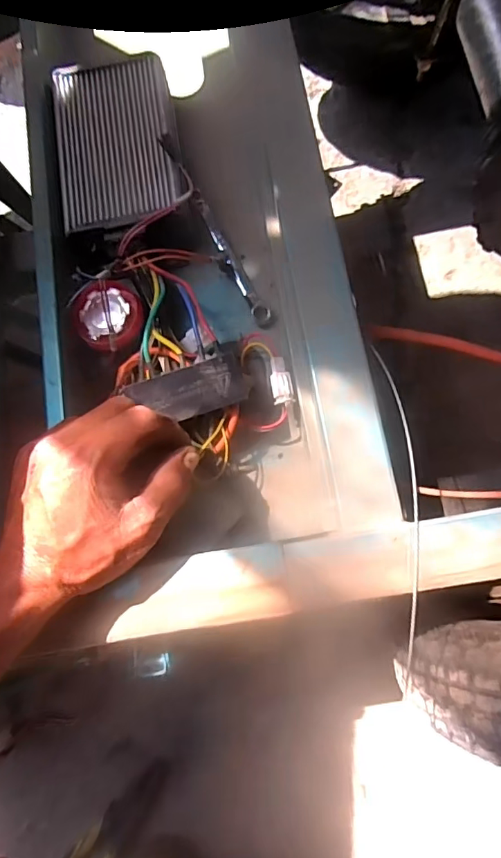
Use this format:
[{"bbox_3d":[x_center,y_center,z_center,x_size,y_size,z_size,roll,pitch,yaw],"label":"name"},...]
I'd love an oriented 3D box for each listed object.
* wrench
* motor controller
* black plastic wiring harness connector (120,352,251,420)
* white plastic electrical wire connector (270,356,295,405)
[{"bbox_3d":[-0.017,-0.144,0.424,0.015,0.014,0.131,-26,77,-4],"label":"wrench"},{"bbox_3d":[-0.107,-0.229,0.414,0.094,0.043,0.149,-10,76,-1],"label":"motor controller"},{"bbox_3d":[-0.042,-0.027,0.349,0.081,0.013,0.035,-10,76,-3],"label":"black plastic wiring harness connector"},{"bbox_3d":[0.022,-0.035,0.370,0.015,0.005,0.035,-10,76,-1],"label":"white plastic electrical wire connector"}]

